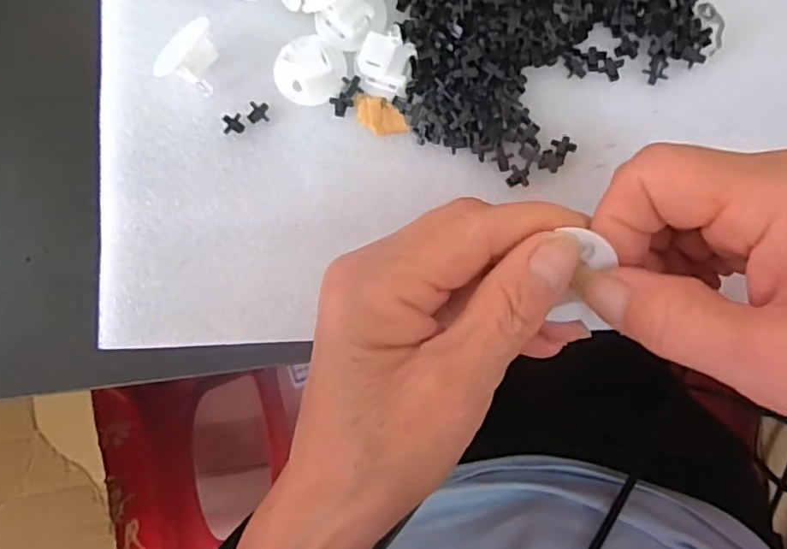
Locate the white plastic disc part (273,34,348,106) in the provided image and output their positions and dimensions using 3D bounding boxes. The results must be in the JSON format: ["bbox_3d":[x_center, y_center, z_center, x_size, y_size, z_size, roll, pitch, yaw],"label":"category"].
[{"bbox_3d":[-0.038,-0.093,0.269,0.032,0.007,0.030,0,86,4],"label":"white plastic disc part"}]

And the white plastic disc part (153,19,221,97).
[{"bbox_3d":[-0.090,-0.098,0.265,0.019,0.023,0.029,26,88,5],"label":"white plastic disc part"}]

